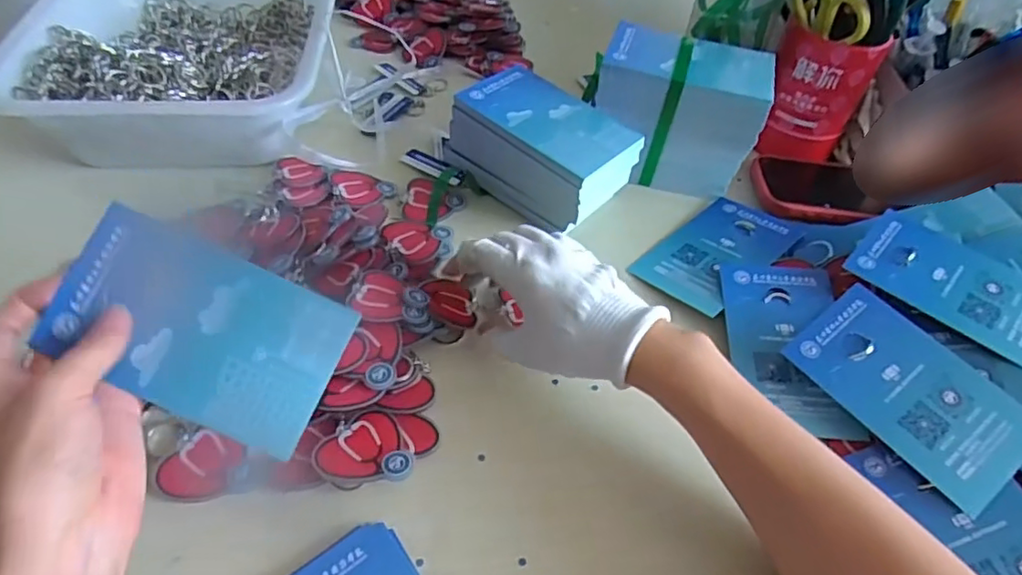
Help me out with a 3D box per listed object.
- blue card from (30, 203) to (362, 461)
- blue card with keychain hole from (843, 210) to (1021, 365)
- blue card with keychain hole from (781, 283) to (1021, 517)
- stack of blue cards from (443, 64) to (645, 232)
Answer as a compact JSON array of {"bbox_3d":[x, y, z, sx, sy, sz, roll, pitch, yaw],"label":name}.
[{"bbox_3d":[-0.152,0.021,0.301,0.133,0.004,0.078,25,80,-2],"label":"blue card"},{"bbox_3d":[0.321,-0.005,0.436,0.133,0.009,0.092,38,55,25],"label":"blue card with keychain hole"},{"bbox_3d":[0.252,0.063,0.384,0.079,0.009,0.134,-37,65,-14],"label":"blue card with keychain hole"},{"bbox_3d":[0.029,-0.114,0.513,0.140,0.074,0.096,36,55,24],"label":"stack of blue cards"}]

